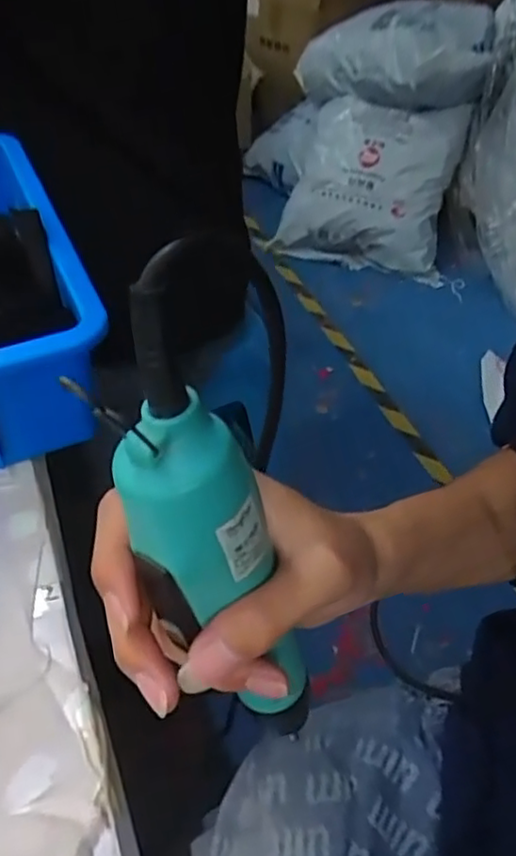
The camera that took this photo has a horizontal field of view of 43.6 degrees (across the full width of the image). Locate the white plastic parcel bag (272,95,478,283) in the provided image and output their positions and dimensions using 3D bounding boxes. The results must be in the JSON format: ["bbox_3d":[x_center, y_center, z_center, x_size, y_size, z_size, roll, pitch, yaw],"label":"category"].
[{"bbox_3d":[0.295,-0.638,1.713,0.444,0.345,0.239,16,49,14],"label":"white plastic parcel bag"}]

